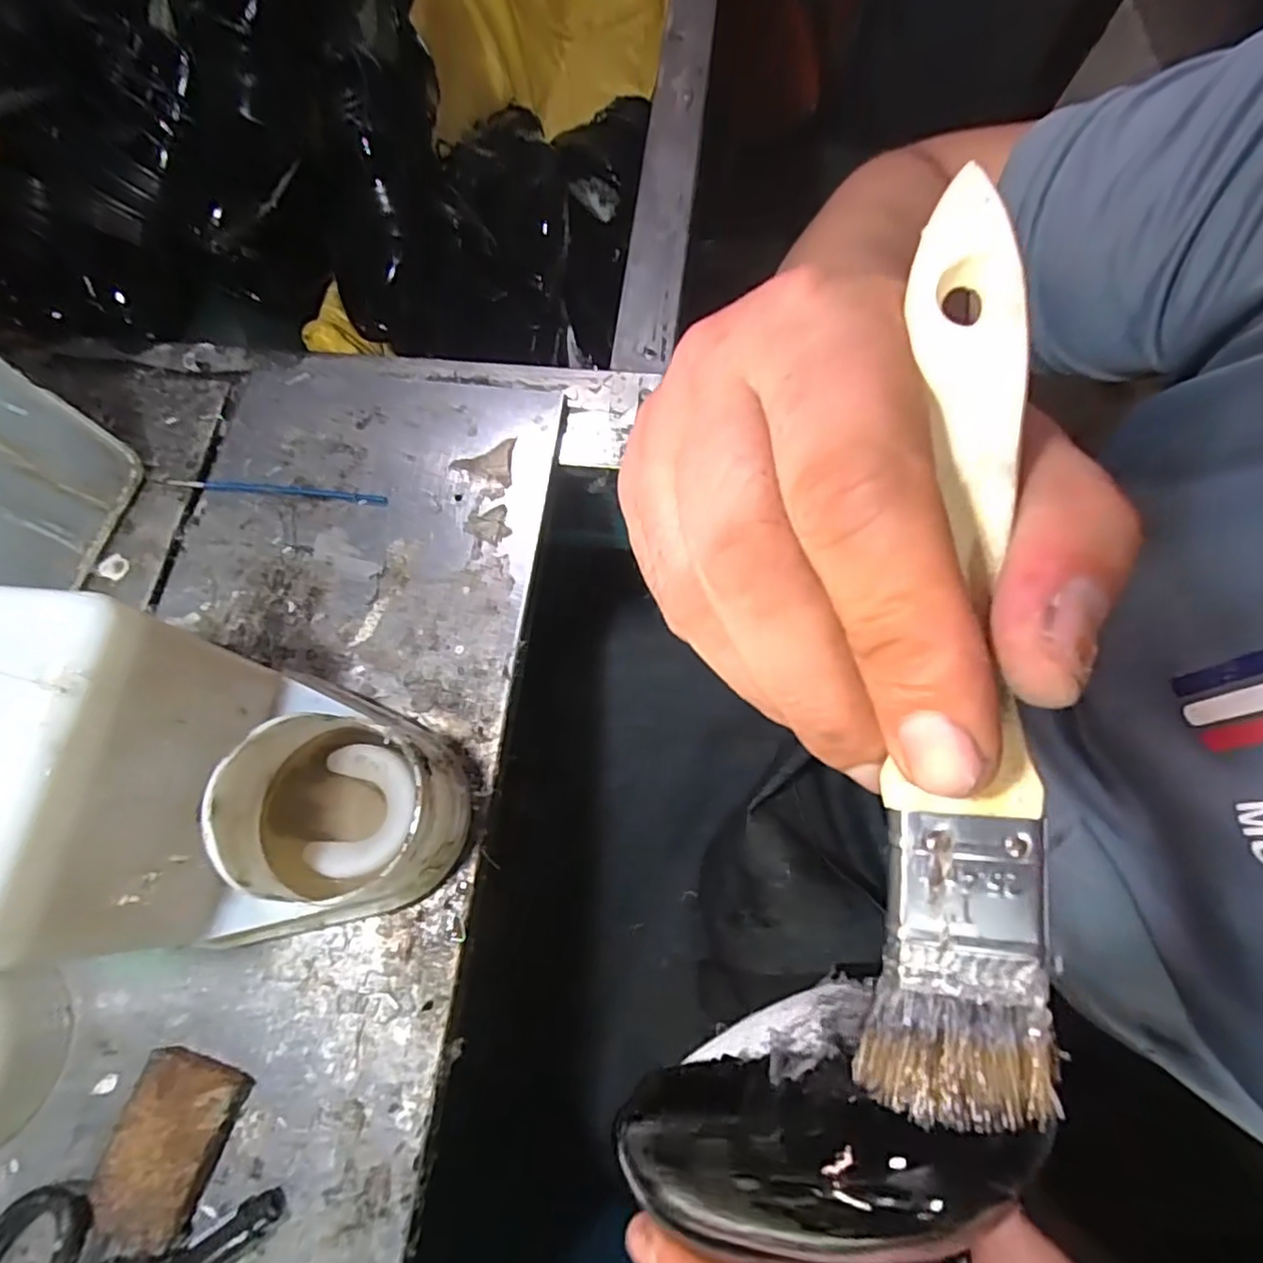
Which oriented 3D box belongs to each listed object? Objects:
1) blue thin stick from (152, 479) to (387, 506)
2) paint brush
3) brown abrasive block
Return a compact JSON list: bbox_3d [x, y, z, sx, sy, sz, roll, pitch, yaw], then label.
[{"bbox_3d":[-0.245,-0.096,0.428,0.163,0.004,0.008,6,71,5],"label":"blue thin stick"},{"bbox_3d":[0.054,0.002,0.103,0.024,0.009,0.145,3,87,4],"label":"paint brush"},{"bbox_3d":[-0.219,0.242,0.301,0.048,0.015,0.070,16,72,8],"label":"brown abrasive block"}]

